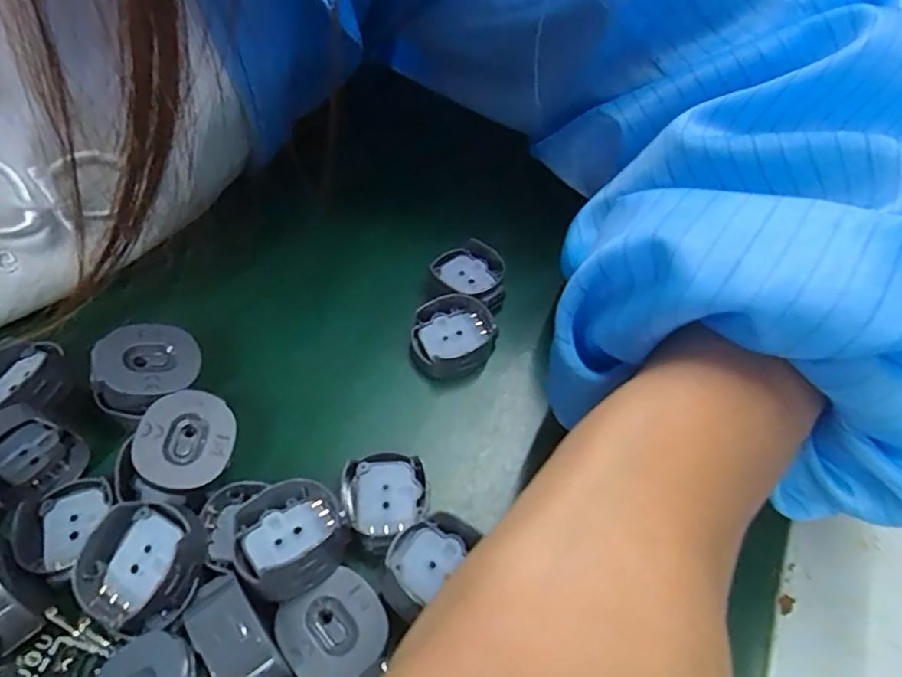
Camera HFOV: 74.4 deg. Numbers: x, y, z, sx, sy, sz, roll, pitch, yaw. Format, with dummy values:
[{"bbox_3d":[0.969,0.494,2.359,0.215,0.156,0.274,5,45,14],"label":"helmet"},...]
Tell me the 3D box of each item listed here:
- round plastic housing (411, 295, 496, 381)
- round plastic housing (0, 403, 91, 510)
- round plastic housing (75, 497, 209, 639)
[{"bbox_3d":[0.001,-0.001,0.205,0.028,0.009,0.029,2,56,-2],"label":"round plastic housing"},{"bbox_3d":[-0.118,0.032,0.163,0.017,0.021,0.022,33,60,18],"label":"round plastic housing"},{"bbox_3d":[-0.078,0.059,0.151,0.031,0.017,0.029,2,56,-2],"label":"round plastic housing"}]

